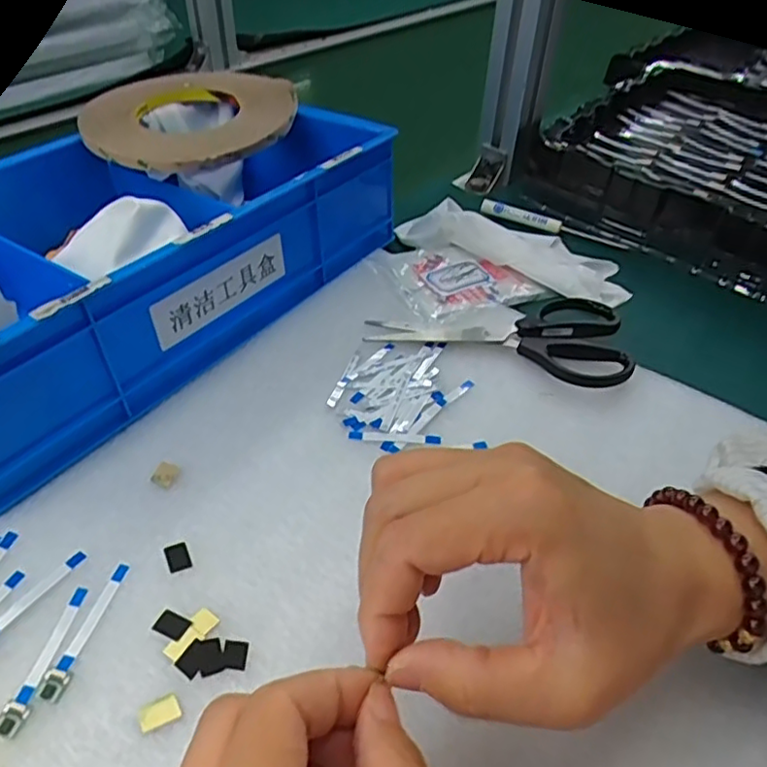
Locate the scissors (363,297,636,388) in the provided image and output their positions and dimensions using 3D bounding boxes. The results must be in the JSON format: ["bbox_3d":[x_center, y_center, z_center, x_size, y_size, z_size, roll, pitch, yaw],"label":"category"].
[{"bbox_3d":[0.075,-0.038,0.410,0.159,0.013,0.076,11,45,6],"label":"scissors"}]

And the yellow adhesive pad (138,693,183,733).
[{"bbox_3d":[-0.087,0.127,0.244,0.015,0.004,0.010,-21,50,-24],"label":"yellow adhesive pad"}]

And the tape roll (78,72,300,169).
[{"bbox_3d":[-0.144,-0.198,0.471,0.146,0.014,0.145,1,49,-1],"label":"tape roll"}]

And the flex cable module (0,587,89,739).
[{"bbox_3d":[-0.137,0.111,0.257,0.010,0.004,0.060,11,45,6],"label":"flex cable module"}]

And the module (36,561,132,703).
[{"bbox_3d":[-0.125,0.102,0.266,0.009,0.004,0.059,12,45,7],"label":"module"}]

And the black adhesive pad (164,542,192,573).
[{"bbox_3d":[-0.095,0.080,0.292,0.010,0.004,0.014,-17,49,-21],"label":"black adhesive pad"}]

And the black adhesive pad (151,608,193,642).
[{"bbox_3d":[-0.090,0.102,0.268,0.014,0.004,0.010,20,47,15],"label":"black adhesive pad"}]

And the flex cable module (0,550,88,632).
[{"bbox_3d":[-0.155,0.095,0.272,0.010,0.004,0.060,26,49,20],"label":"flex cable module"}]

